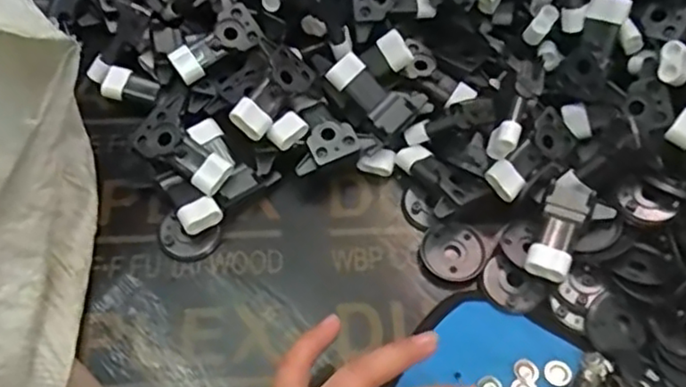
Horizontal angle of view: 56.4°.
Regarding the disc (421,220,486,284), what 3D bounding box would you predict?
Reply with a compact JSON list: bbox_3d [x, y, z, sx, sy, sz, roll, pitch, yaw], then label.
[{"bbox_3d":[0.073,0.038,0.424,0.040,0.004,0.042,1,61,-1],"label":"disc"}]

